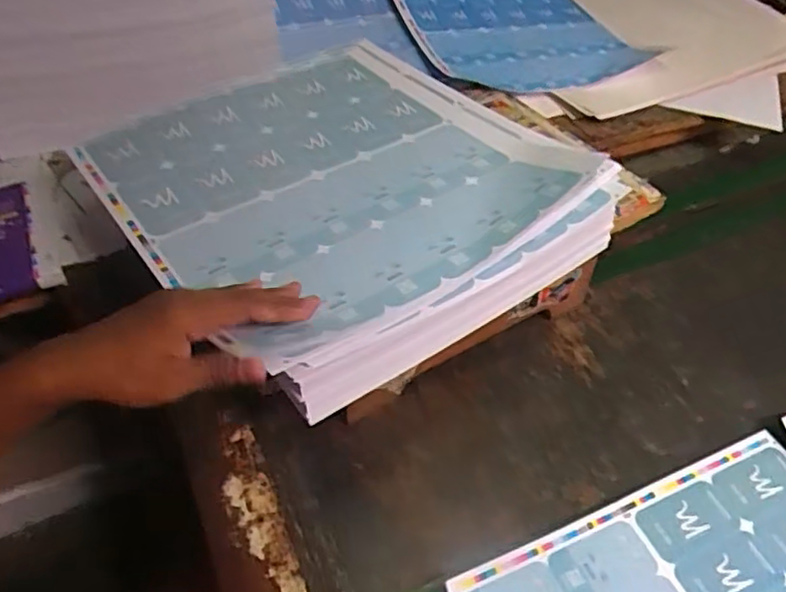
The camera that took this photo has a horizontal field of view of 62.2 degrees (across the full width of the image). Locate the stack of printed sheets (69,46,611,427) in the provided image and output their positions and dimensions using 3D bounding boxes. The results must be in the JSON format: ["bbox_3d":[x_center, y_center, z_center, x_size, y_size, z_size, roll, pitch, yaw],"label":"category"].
[{"bbox_3d":[-0.062,-0.116,0.649,0.382,0.094,0.403,-30,56,-24],"label":"stack of printed sheets"}]

